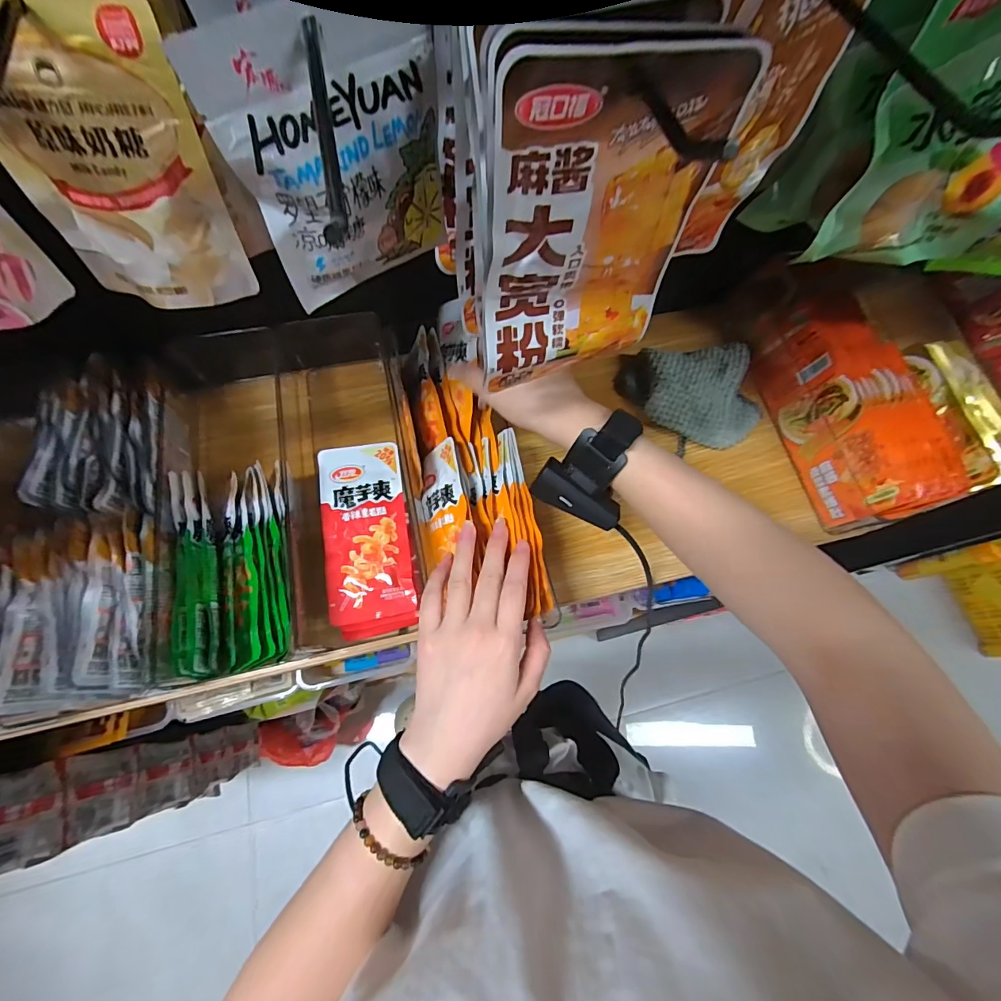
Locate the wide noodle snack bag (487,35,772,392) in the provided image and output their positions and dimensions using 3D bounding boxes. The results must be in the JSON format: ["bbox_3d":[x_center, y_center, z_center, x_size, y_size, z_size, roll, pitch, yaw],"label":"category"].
[{"bbox_3d":[0.039,-0.107,0.190,0.089,0.126,0.021,-21,72,-11],"label":"wide noodle snack bag"}]

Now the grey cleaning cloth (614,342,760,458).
[{"bbox_3d":[0.197,-0.109,0.465,0.133,0.034,0.114,-5,69,-5],"label":"grey cleaning cloth"}]

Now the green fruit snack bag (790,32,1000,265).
[{"bbox_3d":[0.271,-0.200,0.273,0.117,0.123,0.030,-7,70,-6],"label":"green fruit snack bag"}]

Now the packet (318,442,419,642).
[{"bbox_3d":[-0.113,0.028,0.384,0.069,0.017,0.163,-10,70,-7],"label":"packet"}]

